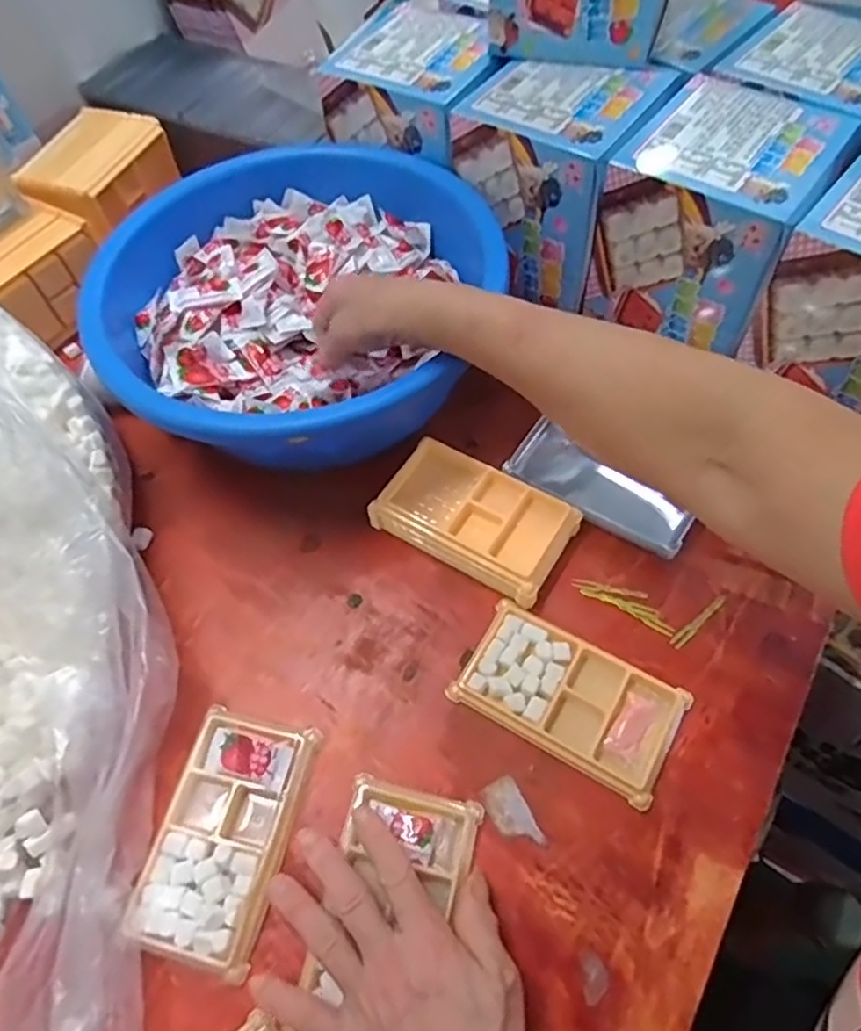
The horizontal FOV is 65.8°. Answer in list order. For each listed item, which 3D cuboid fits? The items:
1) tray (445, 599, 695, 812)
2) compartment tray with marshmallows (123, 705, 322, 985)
[{"bbox_3d":[0.090,0.118,0.435,0.136,0.012,0.078,26,64,18],"label":"tray"},{"bbox_3d":[-0.125,0.190,0.400,0.074,0.019,0.134,9,60,9],"label":"compartment tray with marshmallows"}]

